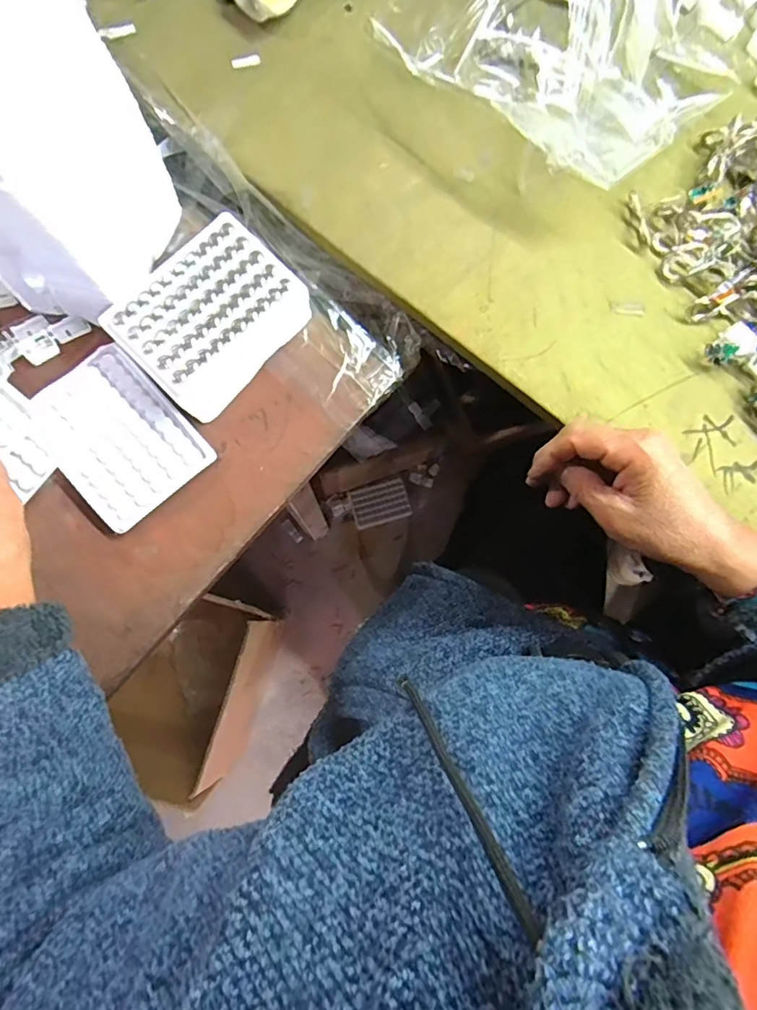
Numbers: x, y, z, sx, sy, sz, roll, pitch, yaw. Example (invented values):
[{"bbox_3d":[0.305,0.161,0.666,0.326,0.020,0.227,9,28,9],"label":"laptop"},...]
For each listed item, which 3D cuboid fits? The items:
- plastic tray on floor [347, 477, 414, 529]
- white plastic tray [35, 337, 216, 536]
[{"bbox_3d":[0.004,-0.003,1.121,0.121,0.018,0.084,-17,80,-4],"label":"plastic tray on floor"},{"bbox_3d":[-0.204,-0.054,0.403,0.094,0.018,0.125,-42,83,-8],"label":"white plastic tray"}]

